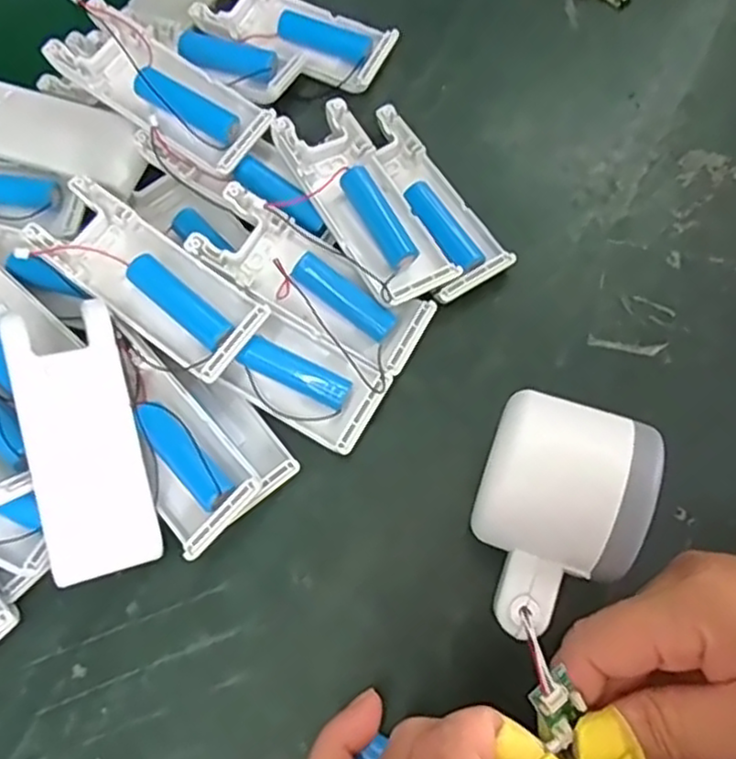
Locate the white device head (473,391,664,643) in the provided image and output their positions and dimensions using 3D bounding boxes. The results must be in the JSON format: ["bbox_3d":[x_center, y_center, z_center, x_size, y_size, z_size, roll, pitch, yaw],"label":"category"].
[{"bbox_3d":[0.067,0.047,0.254,0.055,0.036,0.079,16,94,13],"label":"white device head"}]

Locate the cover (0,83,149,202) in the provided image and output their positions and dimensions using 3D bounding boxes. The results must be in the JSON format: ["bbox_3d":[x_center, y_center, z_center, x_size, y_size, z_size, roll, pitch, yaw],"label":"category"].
[{"bbox_3d":[-0.154,-0.119,0.340,0.099,0.015,0.040,19,71,8],"label":"cover"}]

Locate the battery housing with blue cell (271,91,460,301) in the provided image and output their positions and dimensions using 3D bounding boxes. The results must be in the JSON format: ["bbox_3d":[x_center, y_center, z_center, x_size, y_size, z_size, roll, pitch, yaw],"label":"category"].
[{"bbox_3d":[-0.002,-0.080,0.321,0.039,0.023,0.102,-30,72,-9],"label":"battery housing with blue cell"}]

